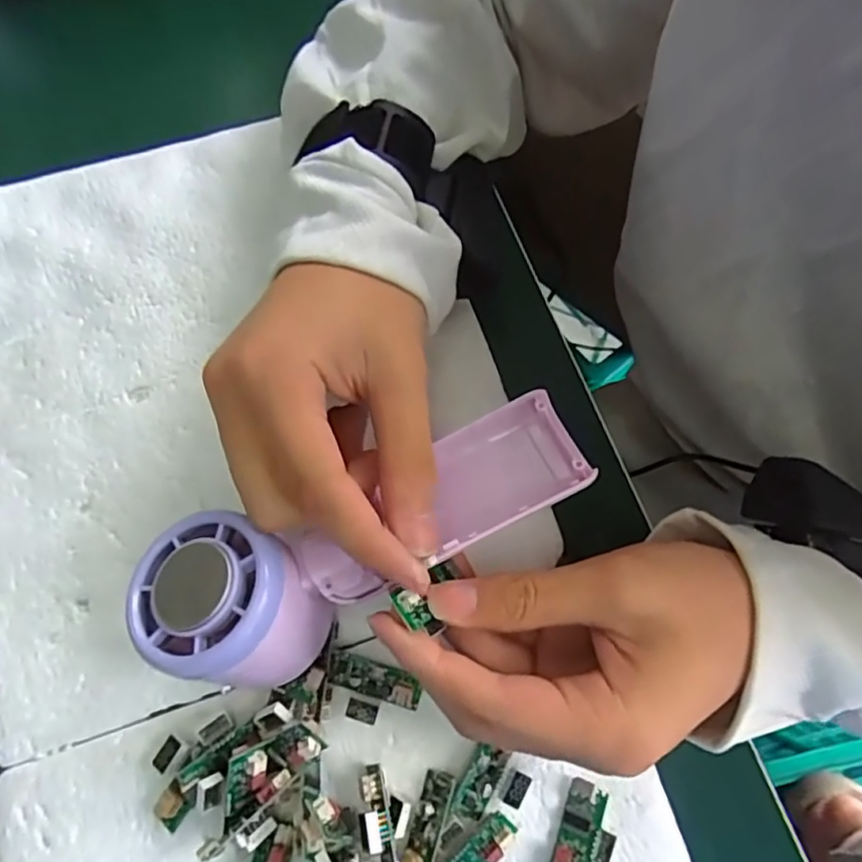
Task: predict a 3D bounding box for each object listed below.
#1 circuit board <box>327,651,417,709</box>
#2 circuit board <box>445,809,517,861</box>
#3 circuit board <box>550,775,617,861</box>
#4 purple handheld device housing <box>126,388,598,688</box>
[{"bbox_3d":[-0.023,0.101,0.254,0.037,0.007,0.013,17,74,4],"label":"circuit board"},{"bbox_3d":[0.015,0.161,0.235,0.039,0.008,0.013,-41,78,-12],"label":"circuit board"},{"bbox_3d":[0.059,0.155,0.237,0.021,0.010,0.038,22,74,6],"label":"circuit board"},{"bbox_3d":[-0.022,0.039,0.232,0.163,0.045,0.059,-23,74,-11],"label":"purple handheld device housing"}]

